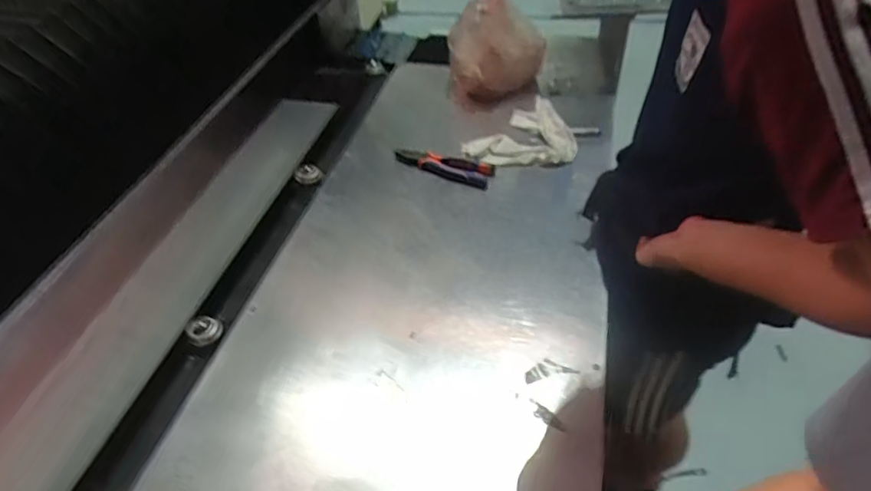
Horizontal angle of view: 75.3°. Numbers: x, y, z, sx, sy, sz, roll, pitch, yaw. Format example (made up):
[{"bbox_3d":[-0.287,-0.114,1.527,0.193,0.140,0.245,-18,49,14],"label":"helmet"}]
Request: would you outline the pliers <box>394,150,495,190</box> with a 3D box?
[{"bbox_3d":[0.010,-0.144,1.021,0.179,0.024,0.067,10,45,15],"label":"pliers"}]

